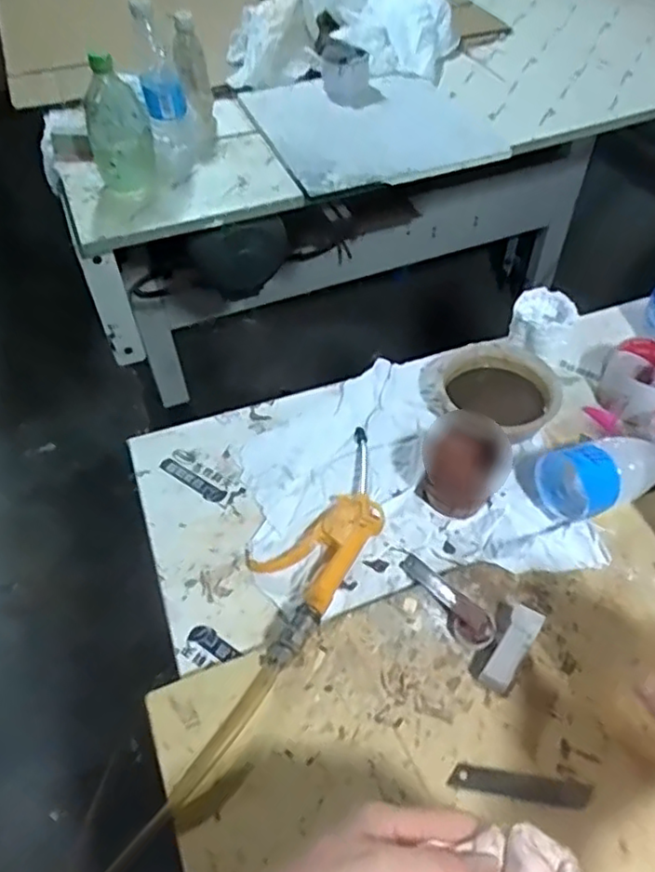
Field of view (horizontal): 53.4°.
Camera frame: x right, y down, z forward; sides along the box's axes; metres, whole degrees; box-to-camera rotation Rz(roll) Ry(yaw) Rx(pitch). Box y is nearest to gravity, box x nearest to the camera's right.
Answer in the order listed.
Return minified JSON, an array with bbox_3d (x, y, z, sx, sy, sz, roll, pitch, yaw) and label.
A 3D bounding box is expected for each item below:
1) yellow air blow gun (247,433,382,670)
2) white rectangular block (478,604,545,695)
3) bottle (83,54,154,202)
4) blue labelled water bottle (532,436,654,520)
[{"bbox_3d":[-0.001,0.083,0.589,0.089,0.028,0.249,27,56,21],"label":"yellow air blow gun"},{"bbox_3d":[0.144,0.170,0.512,0.022,0.027,0.073,29,57,22],"label":"white rectangular block"},{"bbox_3d":[-0.298,-0.437,0.930,0.087,0.174,0.073,-15,52,-11],"label":"bottle"},{"bbox_3d":[0.272,0.023,0.606,0.147,0.065,0.068,-19,53,-14],"label":"blue labelled water bottle"}]

